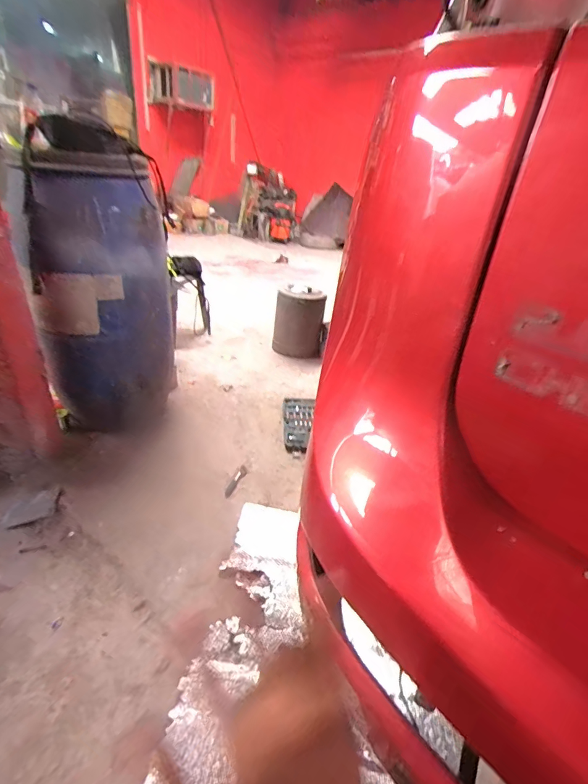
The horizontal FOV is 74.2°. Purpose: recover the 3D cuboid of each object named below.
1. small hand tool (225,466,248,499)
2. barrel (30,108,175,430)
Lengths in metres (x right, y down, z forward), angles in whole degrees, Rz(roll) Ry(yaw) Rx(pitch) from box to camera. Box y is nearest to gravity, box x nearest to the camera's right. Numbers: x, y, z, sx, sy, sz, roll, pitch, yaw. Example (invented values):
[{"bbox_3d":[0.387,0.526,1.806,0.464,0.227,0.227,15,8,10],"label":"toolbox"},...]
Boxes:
[{"bbox_3d":[-0.208,0.322,1.395,0.029,0.020,0.159,15,31,16],"label":"small hand tool"},{"bbox_3d":[-0.733,-0.386,1.528,0.447,1.042,0.496,-12,34,-28],"label":"barrel"}]

